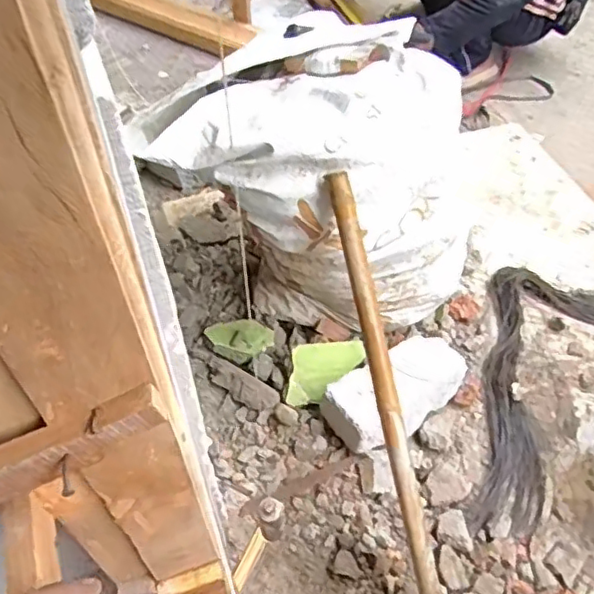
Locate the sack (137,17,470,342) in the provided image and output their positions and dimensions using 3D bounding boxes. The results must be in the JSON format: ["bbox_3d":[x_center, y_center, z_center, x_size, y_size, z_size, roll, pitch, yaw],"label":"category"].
[{"bbox_3d":[0.025,-0.123,0.850,0.394,0.356,0.253,-15,53,-11],"label":"sack"}]

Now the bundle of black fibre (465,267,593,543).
[{"bbox_3d":[0.494,0.165,0.880,0.454,0.032,0.457,13,53,10],"label":"bundle of black fibre"}]

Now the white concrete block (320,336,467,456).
[{"bbox_3d":[0.147,0.132,0.871,0.205,0.076,0.099,-24,56,-18],"label":"white concrete block"}]

